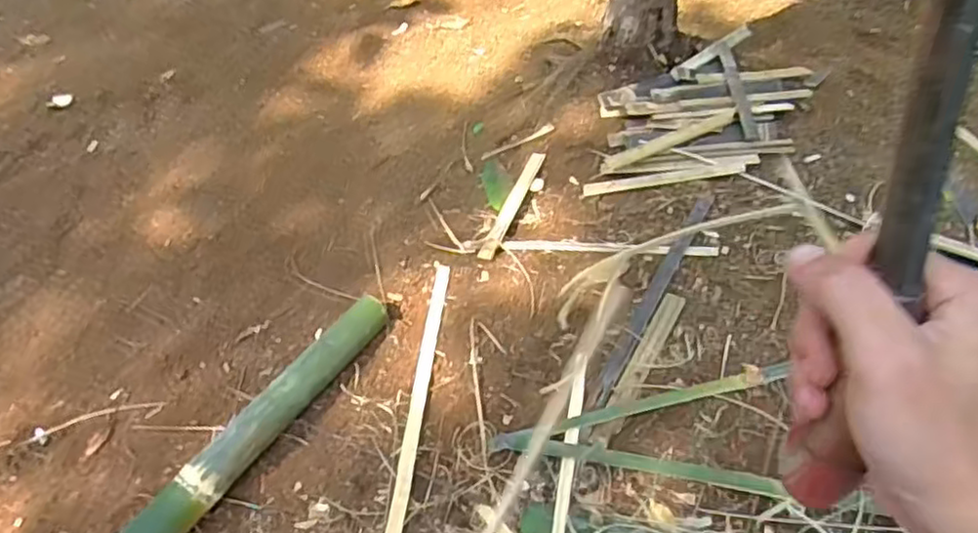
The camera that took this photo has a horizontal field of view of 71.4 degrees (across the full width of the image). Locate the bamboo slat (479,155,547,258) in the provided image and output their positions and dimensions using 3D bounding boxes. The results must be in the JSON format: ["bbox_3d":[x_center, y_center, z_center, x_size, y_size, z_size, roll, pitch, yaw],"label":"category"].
[{"bbox_3d":[0.040,-0.103,1.133,0.029,0.008,0.239,15,57,20],"label":"bamboo slat"}]

